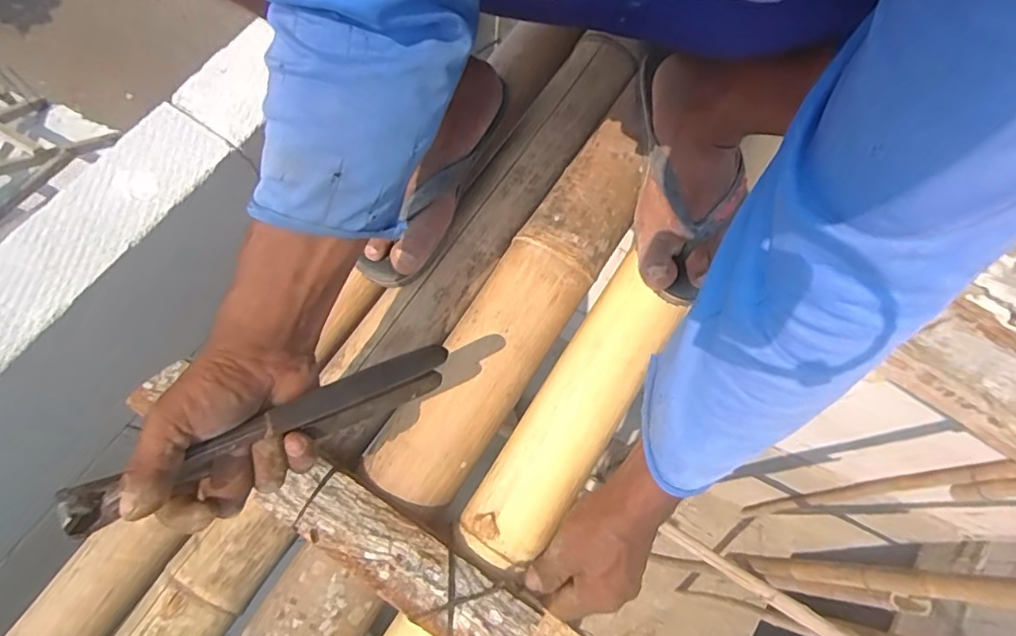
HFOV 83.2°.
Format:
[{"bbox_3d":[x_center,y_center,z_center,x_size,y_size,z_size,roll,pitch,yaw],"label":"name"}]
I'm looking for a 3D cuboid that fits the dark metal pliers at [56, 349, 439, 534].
[{"bbox_3d":[-0.138,0.066,0.350,0.222,0.038,0.020,-20,71,-31],"label":"dark metal pliers"}]

